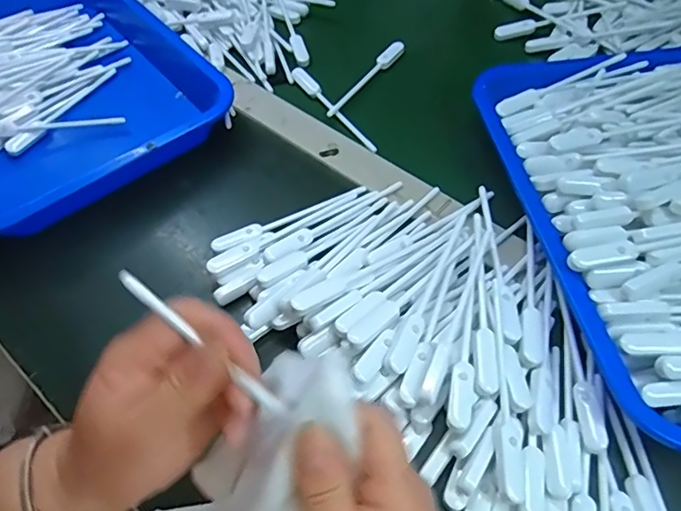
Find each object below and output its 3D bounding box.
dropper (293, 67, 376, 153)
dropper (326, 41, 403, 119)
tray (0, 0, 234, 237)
[{"bbox_3d":[-0.010,-0.148,0.538,0.017,0.012,0.138,-30,61,-14],"label":"dropper"},{"bbox_3d":[0.026,-0.187,0.562,0.016,0.015,0.139,30,62,21],"label":"dropper"},{"bbox_3d":[-0.290,-0.174,0.536,0.270,0.048,0.358,-33,61,-16],"label":"tray"}]

